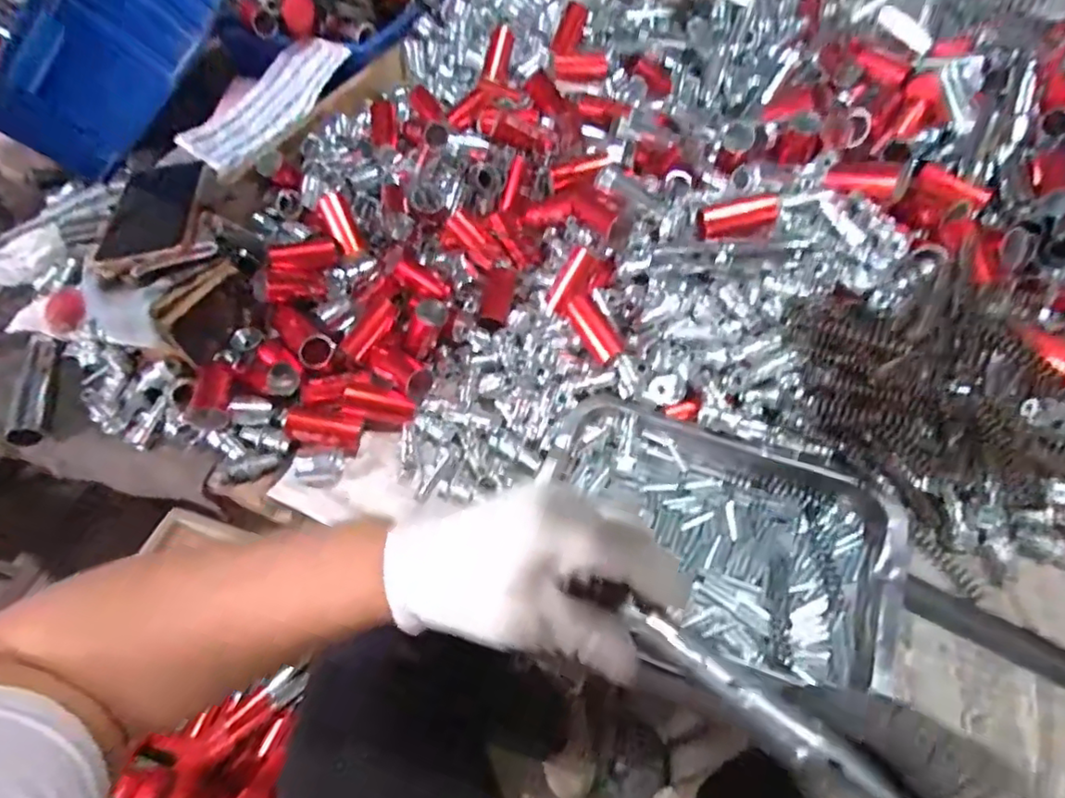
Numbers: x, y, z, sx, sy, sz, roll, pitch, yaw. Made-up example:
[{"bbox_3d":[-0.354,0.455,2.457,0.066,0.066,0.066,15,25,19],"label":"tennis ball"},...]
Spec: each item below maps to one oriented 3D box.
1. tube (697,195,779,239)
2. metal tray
[{"bbox_3d":[0.174,-0.155,0.491,0.069,0.017,0.021,-13,53,-4],"label":"tube"},{"bbox_3d":[0.127,0.093,0.430,0.250,0.030,0.159,17,57,17],"label":"metal tray"}]

